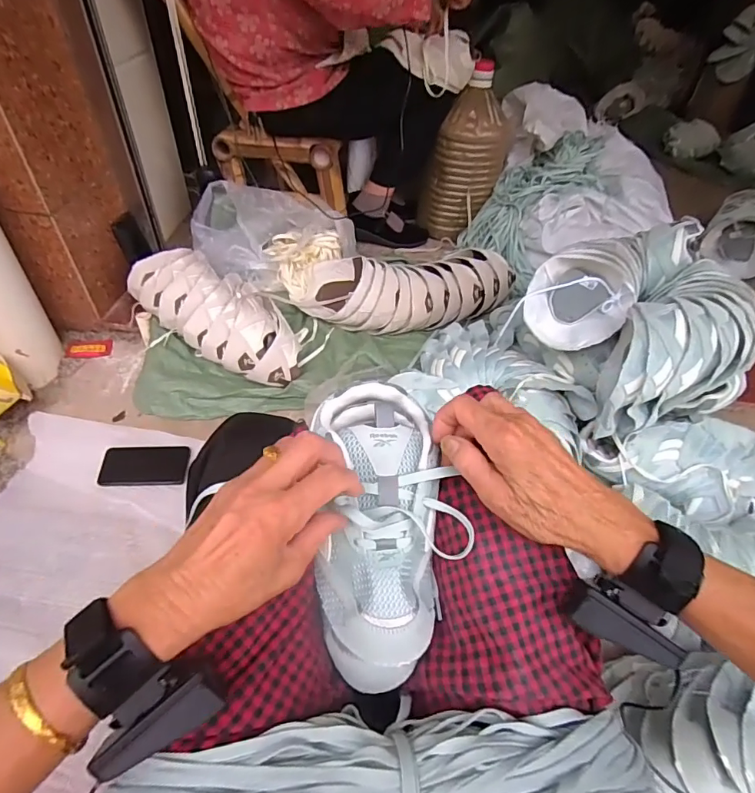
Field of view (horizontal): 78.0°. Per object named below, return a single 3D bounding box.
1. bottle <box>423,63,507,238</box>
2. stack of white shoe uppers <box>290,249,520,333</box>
[{"bbox_3d":[0.240,-0.631,1.243,0.149,0.379,0.143,30,52,22],"label":"bottle"},{"bbox_3d":[0.075,-0.243,1.050,0.456,0.112,0.177,-2,47,-6],"label":"stack of white shoe uppers"}]

